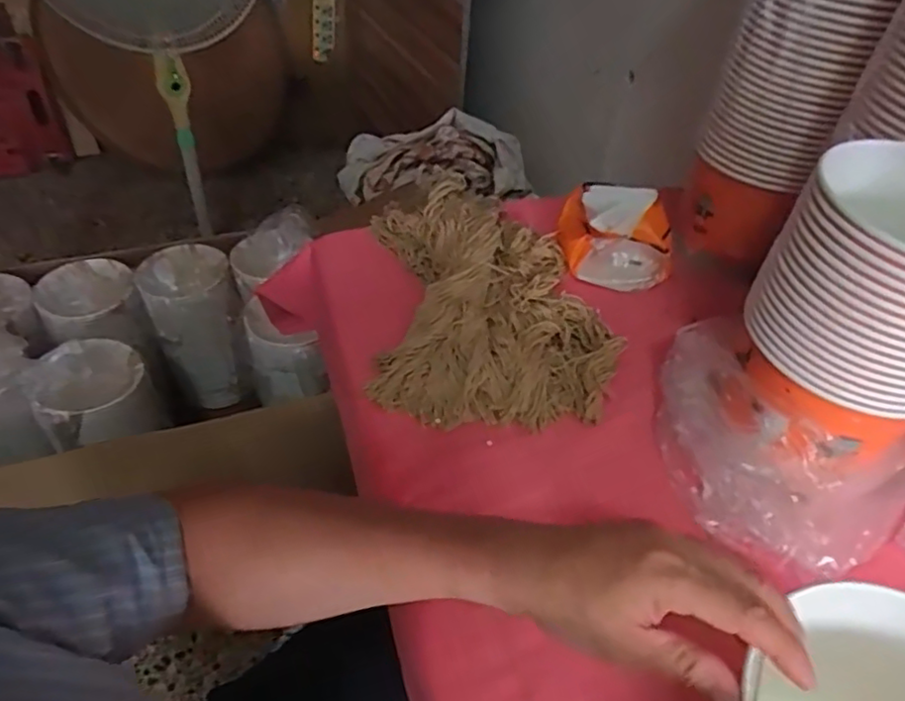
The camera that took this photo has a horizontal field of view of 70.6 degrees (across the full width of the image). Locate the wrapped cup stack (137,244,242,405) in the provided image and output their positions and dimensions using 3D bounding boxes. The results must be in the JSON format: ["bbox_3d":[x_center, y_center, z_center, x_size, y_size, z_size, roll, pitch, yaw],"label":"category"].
[{"bbox_3d":[-0.508,-0.043,1.294,0.159,0.309,0.159,-14,48,-18],"label":"wrapped cup stack"}]

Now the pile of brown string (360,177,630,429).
[{"bbox_3d":[0.037,-0.069,0.688,0.241,0.063,0.341,1,45,-4],"label":"pile of brown string"}]

